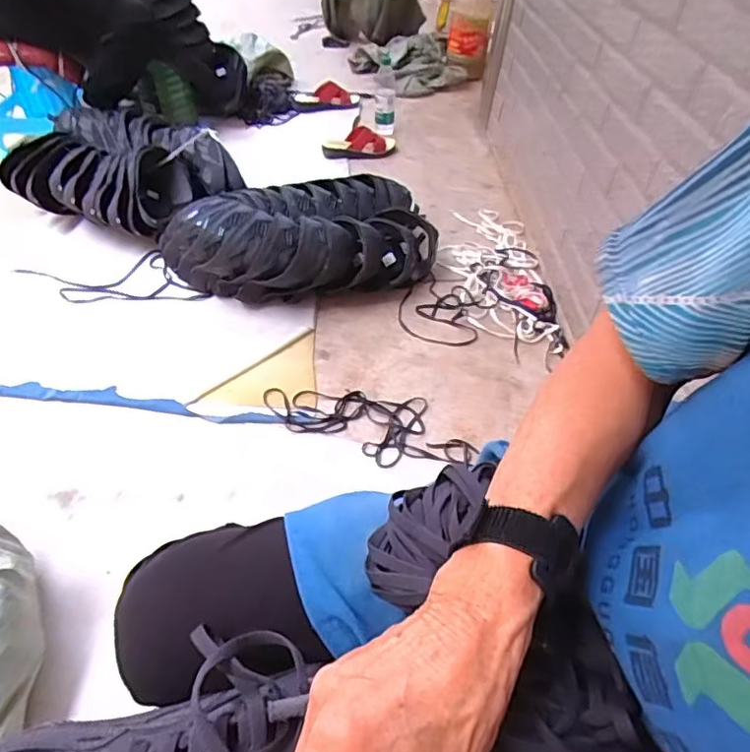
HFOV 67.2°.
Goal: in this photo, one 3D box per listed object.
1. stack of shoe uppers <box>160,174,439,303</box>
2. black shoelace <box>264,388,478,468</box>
[{"bbox_3d":[-0.152,-0.306,1.241,0.569,0.193,0.337,-17,49,-20],"label":"stack of shoe uppers"},{"bbox_3d":[-0.015,0.087,0.981,0.347,0.015,0.153,5,45,0],"label":"black shoelace"}]

